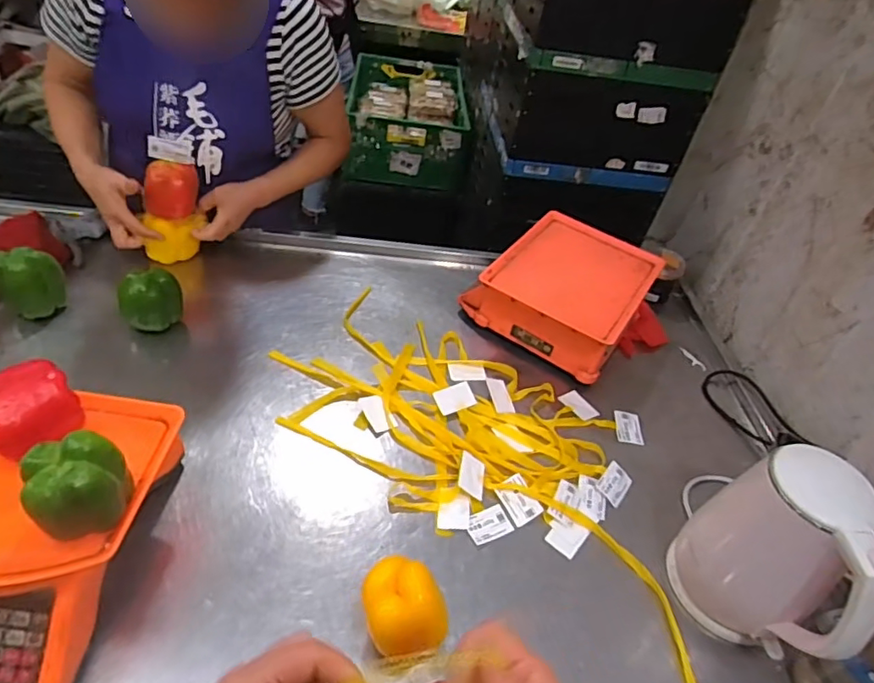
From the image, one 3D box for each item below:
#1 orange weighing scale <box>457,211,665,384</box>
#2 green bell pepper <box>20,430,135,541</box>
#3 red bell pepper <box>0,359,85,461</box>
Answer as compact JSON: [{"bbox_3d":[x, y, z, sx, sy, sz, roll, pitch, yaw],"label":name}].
[{"bbox_3d":[0.222,-0.090,1.018,0.269,0.124,0.288,29,47,20],"label":"orange weighing scale"},{"bbox_3d":[-0.329,0.139,0.518,0.079,0.085,0.070,-11,47,-24],"label":"green bell pepper"},{"bbox_3d":[-0.411,0.074,0.565,0.082,0.070,0.087,7,42,-6],"label":"red bell pepper"}]

